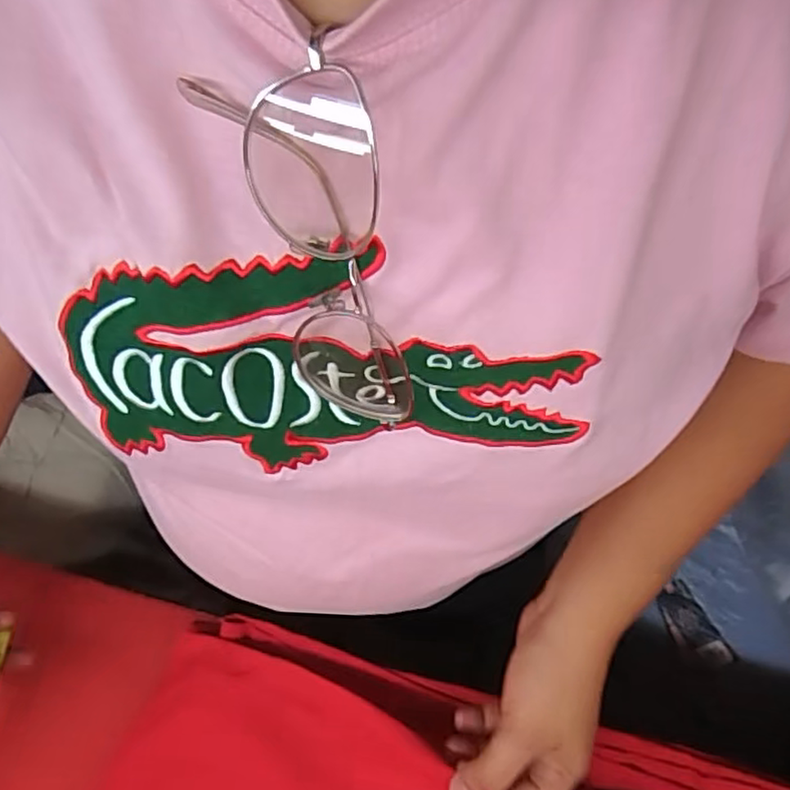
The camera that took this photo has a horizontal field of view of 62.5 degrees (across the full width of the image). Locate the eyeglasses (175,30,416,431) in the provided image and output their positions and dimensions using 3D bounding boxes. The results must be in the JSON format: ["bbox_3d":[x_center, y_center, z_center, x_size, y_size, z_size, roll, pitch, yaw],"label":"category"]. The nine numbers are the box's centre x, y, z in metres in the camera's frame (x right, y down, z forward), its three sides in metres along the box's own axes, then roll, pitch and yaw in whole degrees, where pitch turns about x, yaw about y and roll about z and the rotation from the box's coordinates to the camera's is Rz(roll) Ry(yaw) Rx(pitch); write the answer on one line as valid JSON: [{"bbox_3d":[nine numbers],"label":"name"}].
[{"bbox_3d":[-0.025,-0.044,0.224,0.047,0.135,0.035,-16,38,-8],"label":"eyeglasses"}]

